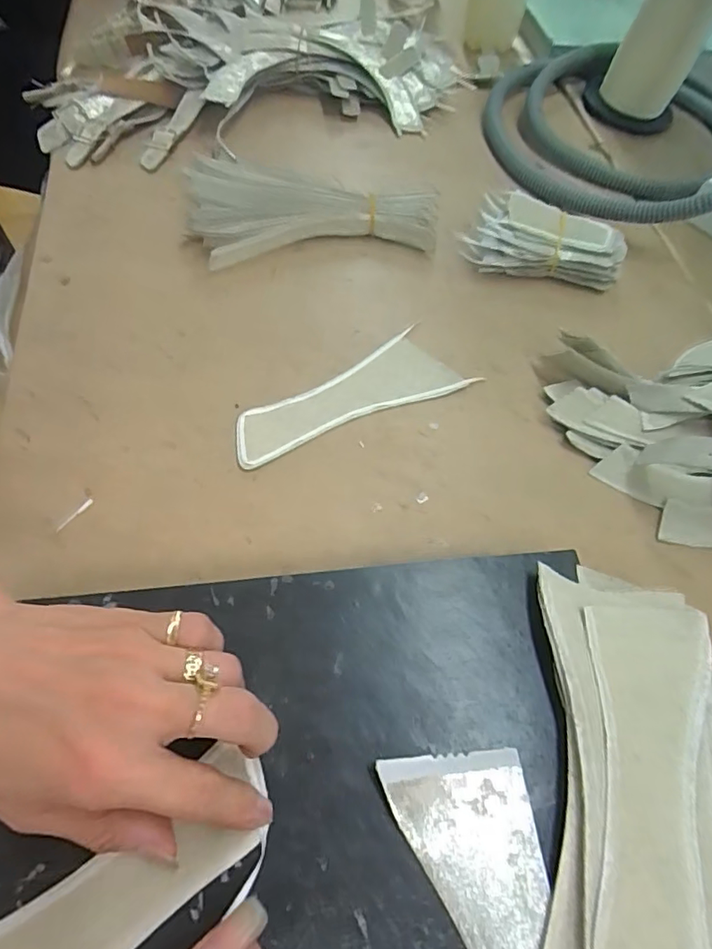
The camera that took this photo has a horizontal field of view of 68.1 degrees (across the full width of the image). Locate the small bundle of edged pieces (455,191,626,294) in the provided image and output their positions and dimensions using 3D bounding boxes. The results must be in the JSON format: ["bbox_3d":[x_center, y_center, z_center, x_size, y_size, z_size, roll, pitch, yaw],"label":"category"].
[{"bbox_3d":[0.150,-0.193,0.430,0.125,0.036,0.073,9,61,1],"label":"small bundle of edged pieces"}]

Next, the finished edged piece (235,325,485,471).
[{"bbox_3d":[-0.007,-0.051,0.354,0.160,0.004,0.056,-27,66,-18],"label":"finished edged piece"}]

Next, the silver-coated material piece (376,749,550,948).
[{"bbox_3d":[0.064,0.183,0.199,0.056,0.009,0.154,-17,64,-13],"label":"silver-coated material piece"}]

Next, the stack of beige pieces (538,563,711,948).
[{"bbox_3d":[0.129,0.137,0.222,0.099,0.021,0.190,10,61,1],"label":"stack of beige pieces"}]

